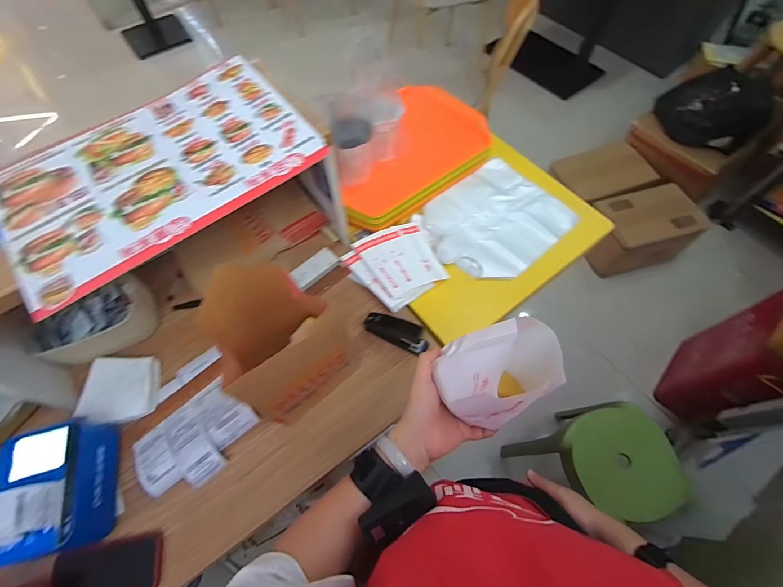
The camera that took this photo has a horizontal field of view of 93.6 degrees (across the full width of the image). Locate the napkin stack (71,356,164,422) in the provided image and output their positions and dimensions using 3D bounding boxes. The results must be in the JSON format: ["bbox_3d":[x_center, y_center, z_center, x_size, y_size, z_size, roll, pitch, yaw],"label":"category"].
[{"bbox_3d":[-0.522,0.185,0.707,0.143,0.029,0.119,-5,63,-2],"label":"napkin stack"}]

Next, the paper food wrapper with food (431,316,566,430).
[{"bbox_3d":[0.111,0.083,0.384,0.112,0.067,0.094,-10,63,-4],"label":"paper food wrapper with food"}]

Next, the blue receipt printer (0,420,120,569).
[{"bbox_3d":[-0.558,0.316,0.601,0.155,0.131,0.192,-13,63,-6],"label":"blue receipt printer"}]

